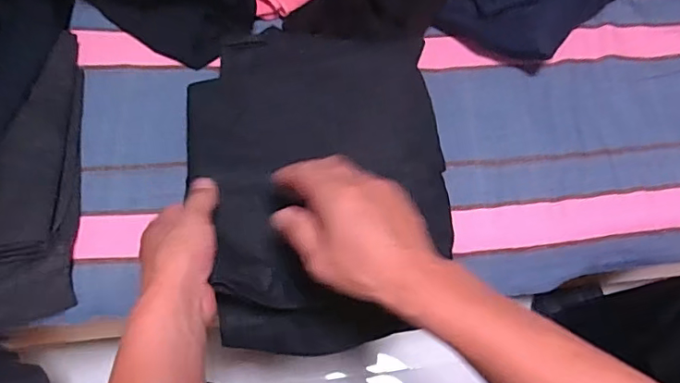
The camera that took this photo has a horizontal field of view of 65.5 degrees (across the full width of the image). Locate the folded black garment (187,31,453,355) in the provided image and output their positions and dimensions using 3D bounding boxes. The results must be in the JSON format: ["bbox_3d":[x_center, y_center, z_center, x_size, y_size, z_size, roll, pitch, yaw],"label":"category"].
[{"bbox_3d":[-0.019,-0.007,0.550,0.256,0.074,0.326,-2,79,-13],"label":"folded black garment"}]

